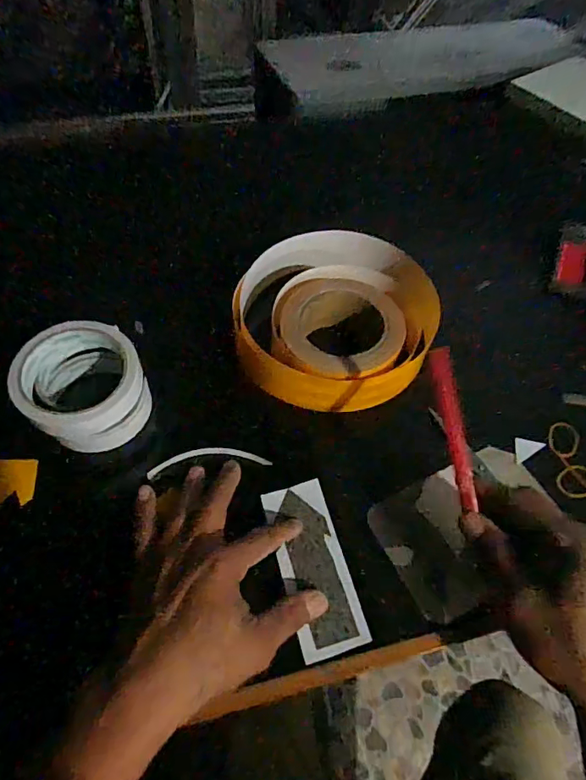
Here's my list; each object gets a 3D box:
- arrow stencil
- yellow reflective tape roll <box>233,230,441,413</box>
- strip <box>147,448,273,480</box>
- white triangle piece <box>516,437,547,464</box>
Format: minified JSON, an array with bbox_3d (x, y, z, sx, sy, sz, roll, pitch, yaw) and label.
[{"bbox_3d":[0.015,0.133,0.382,0.050,0.004,0.126,-12,58,-12],"label":"arrow stencil"},{"bbox_3d":[0.041,-0.069,0.480,0.187,0.061,0.181,2,56,-3],"label":"yellow reflective tape roll"},{"bbox_3d":[-0.070,0.059,0.423,0.102,0.023,0.006,-5,21,-11],"label":"strip"},{"bbox_3d":[0.210,0.053,0.455,0.033,0.006,0.022,-33,48,-11],"label":"white triangle piece"}]

